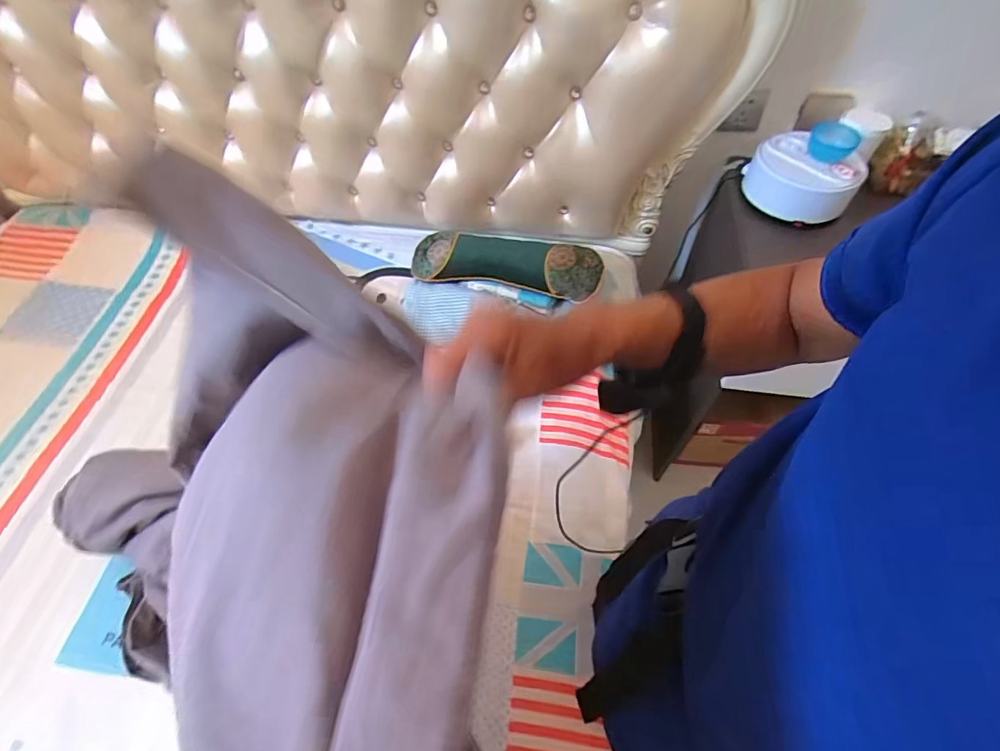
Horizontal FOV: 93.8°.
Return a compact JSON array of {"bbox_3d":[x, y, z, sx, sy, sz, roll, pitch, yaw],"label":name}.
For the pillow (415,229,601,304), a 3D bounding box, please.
[{"bbox_3d":[0.013,-0.260,1.080,0.437,0.089,0.125,8,57,7],"label":"pillow"}]

